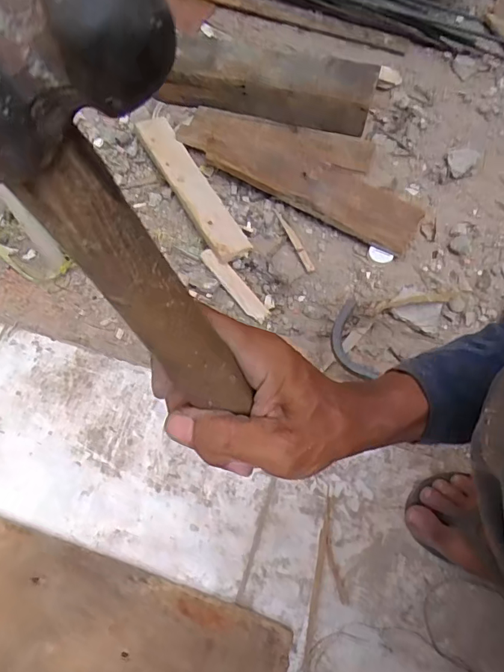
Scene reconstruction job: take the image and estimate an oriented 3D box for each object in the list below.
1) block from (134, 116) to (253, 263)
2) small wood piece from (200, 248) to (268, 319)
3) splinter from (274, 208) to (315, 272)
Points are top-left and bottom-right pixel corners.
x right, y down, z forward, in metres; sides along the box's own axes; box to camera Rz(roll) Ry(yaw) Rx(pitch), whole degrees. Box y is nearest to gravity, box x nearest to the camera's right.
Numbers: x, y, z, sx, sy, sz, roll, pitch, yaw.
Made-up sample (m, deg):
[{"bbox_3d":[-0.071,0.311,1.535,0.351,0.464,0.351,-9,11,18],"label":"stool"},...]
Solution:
[{"bbox_3d":[-0.106,-0.260,0.813,0.062,0.024,0.338,-26,66,-12],"label":"block"},{"bbox_3d":[-0.030,-0.080,0.732,0.026,0.015,0.155,-34,68,-15],"label":"small wood piece"},{"bbox_3d":[0.069,-0.162,0.783,0.012,0.004,0.132,-22,66,-10],"label":"splinter"}]

